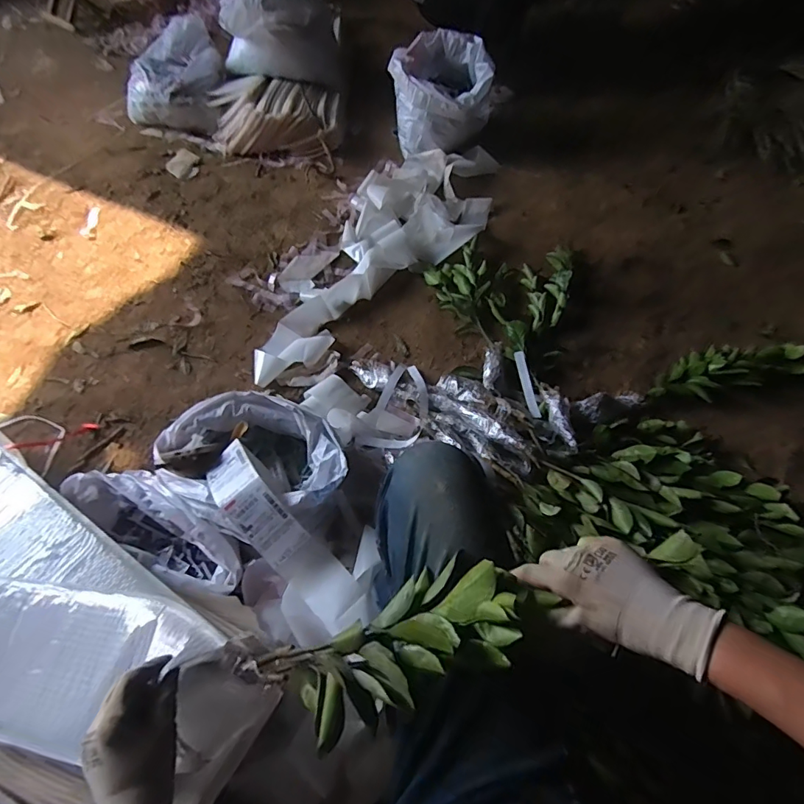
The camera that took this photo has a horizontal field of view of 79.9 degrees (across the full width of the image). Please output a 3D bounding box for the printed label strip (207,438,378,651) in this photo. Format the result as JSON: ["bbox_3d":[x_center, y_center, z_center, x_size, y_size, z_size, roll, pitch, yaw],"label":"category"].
[{"bbox_3d":[-0.198,0.220,0.770,0.118,0.072,0.373,-37,79,-20],"label":"printed label strip"}]

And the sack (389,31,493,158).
[{"bbox_3d":[0.114,-0.918,1.455,0.266,0.262,0.221,-15,60,-9],"label":"sack"}]

